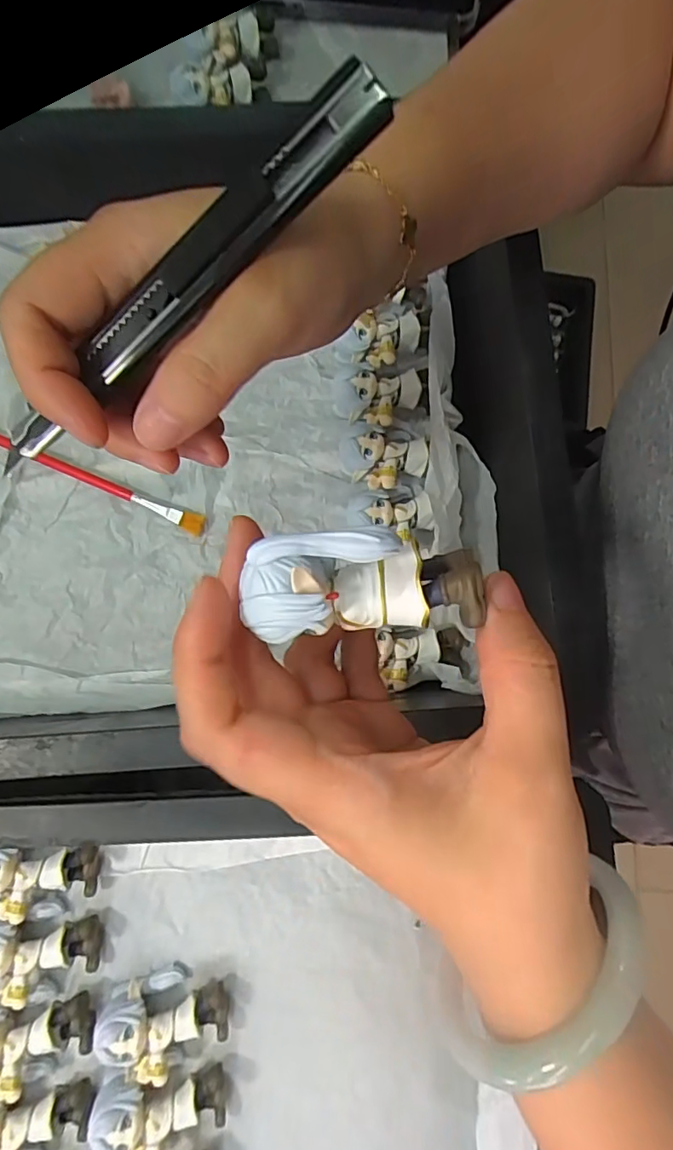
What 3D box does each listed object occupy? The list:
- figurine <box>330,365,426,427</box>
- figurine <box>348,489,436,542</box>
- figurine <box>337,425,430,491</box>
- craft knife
[{"bbox_3d":[0.029,-0.105,0.318,0.057,0.026,0.031,-21,83,-5],"label":"figurine"},{"bbox_3d":[0.030,-0.034,0.307,0.048,0.023,0.031,-2,81,-2],"label":"figurine"},{"bbox_3d":[0.028,-0.068,0.313,0.048,0.023,0.035,-14,82,-4],"label":"figurine"},{"bbox_3d":[-0.043,-0.074,0.144,0.134,0.011,0.015,-36,79,16],"label":"craft knife"}]

